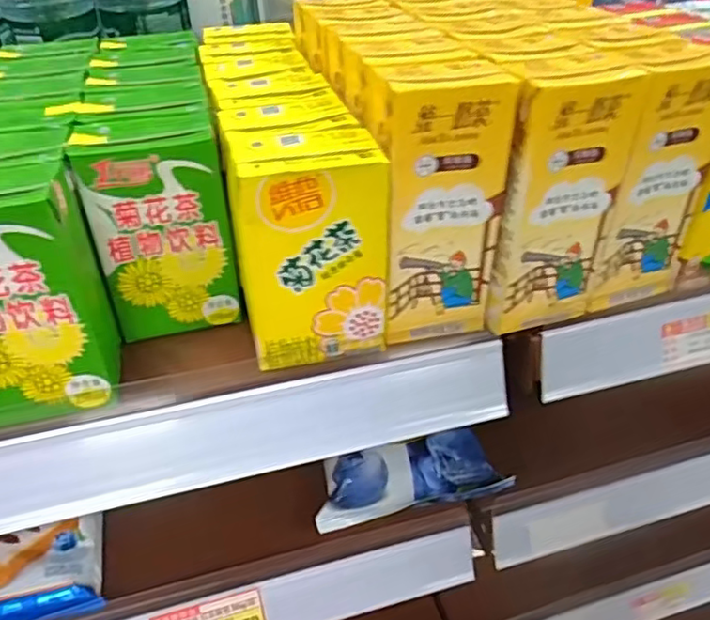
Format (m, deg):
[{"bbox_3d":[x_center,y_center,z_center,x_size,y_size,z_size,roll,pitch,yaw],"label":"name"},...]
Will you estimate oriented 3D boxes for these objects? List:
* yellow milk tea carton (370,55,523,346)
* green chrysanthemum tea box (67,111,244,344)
[{"bbox_3d":[0.040,-0.052,0.307,0.057,0.128,0.046,-8,40,-9],"label":"yellow milk tea carton"},{"bbox_3d":[-0.099,-0.042,0.322,0.064,0.102,0.044,-10,40,-11],"label":"green chrysanthemum tea box"}]

